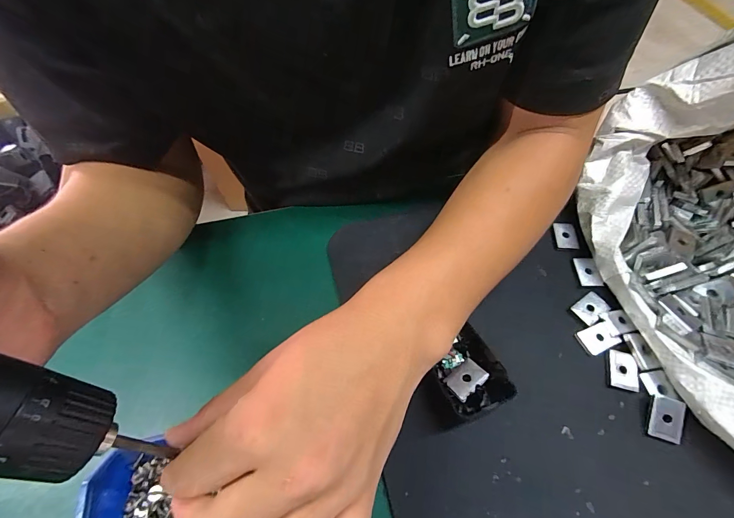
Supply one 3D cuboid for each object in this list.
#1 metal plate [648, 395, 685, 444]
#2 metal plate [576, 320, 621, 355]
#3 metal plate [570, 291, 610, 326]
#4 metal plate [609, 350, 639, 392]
[{"bbox_3d":[0.211,0.113,0.243,0.020,0.005,0.028,16,79,7],"label":"metal plate"},{"bbox_3d":[0.184,0.063,0.273,0.026,0.004,0.019,-21,62,-10],"label":"metal plate"},{"bbox_3d":[0.187,0.040,0.286,0.026,0.004,0.019,-32,64,-15],"label":"metal plate"},{"bbox_3d":[0.195,0.084,0.260,0.018,0.004,0.028,12,61,9],"label":"metal plate"}]

